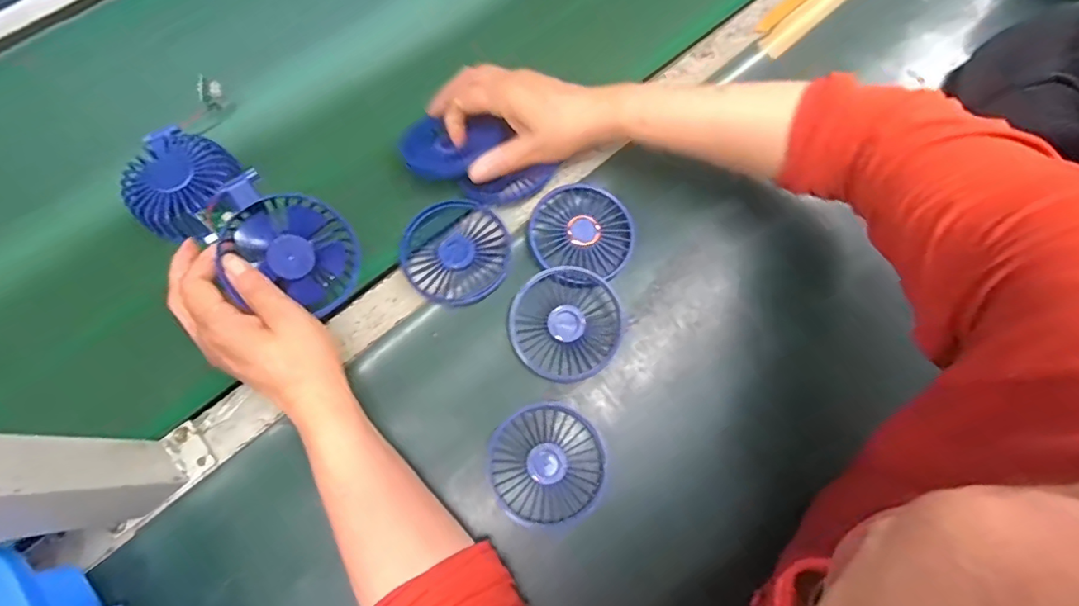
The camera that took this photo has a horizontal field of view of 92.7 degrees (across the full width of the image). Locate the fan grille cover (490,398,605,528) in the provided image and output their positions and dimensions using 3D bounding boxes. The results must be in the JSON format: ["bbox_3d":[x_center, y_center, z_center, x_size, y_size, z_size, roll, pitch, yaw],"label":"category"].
[{"bbox_3d":[0.006,0.123,0.394,0.085,0.021,0.085,-17,74,-7],"label":"fan grille cover"}]

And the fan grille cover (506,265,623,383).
[{"bbox_3d":[0.023,0.016,0.414,0.090,0.019,0.085,-32,76,-11],"label":"fan grille cover"}]

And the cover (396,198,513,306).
[{"bbox_3d":[-0.069,-0.042,0.429,0.088,0.019,0.084,-31,76,-11],"label":"cover"}]

